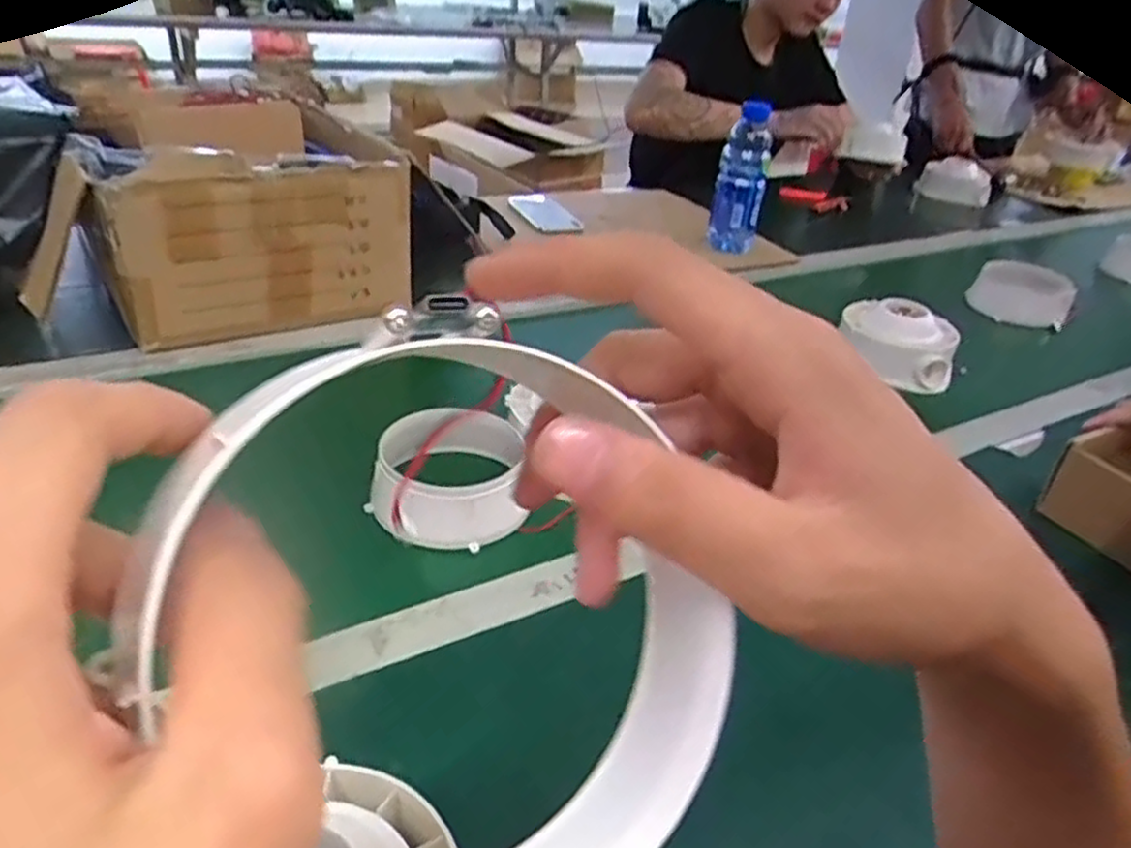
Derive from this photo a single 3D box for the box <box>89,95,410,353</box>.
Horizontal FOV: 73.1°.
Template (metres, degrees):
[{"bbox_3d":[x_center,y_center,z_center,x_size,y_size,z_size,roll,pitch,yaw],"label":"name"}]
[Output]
[{"bbox_3d":[-0.338,-0.231,0.827,0.288,0.176,0.191,-15,38,-30],"label":"box"}]

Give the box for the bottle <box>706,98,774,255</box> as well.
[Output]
[{"bbox_3d":[0.262,-0.364,1.135,0.073,0.206,0.075,10,32,6],"label":"bottle"}]

